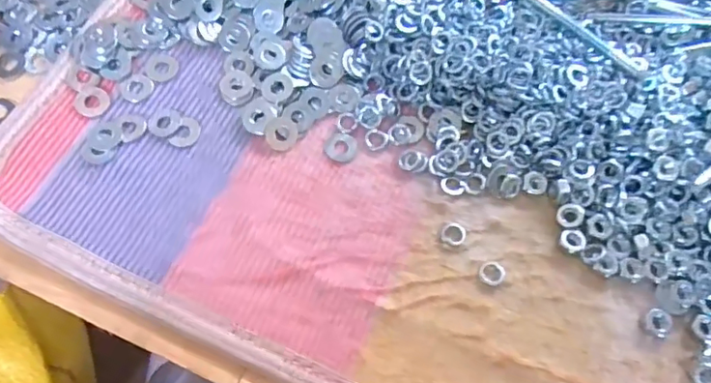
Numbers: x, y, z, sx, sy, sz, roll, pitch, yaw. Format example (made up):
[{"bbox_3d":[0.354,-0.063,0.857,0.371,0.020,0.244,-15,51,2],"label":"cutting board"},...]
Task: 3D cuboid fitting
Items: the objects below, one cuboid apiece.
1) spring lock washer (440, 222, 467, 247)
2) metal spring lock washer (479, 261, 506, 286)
[{"bbox_3d":[0.053,0.023,0.297,0.013,0.004,0.014,1,66,-3],"label":"spring lock washer"},{"bbox_3d":[0.073,0.043,0.291,0.013,0.004,0.014,1,66,-3],"label":"metal spring lock washer"}]

